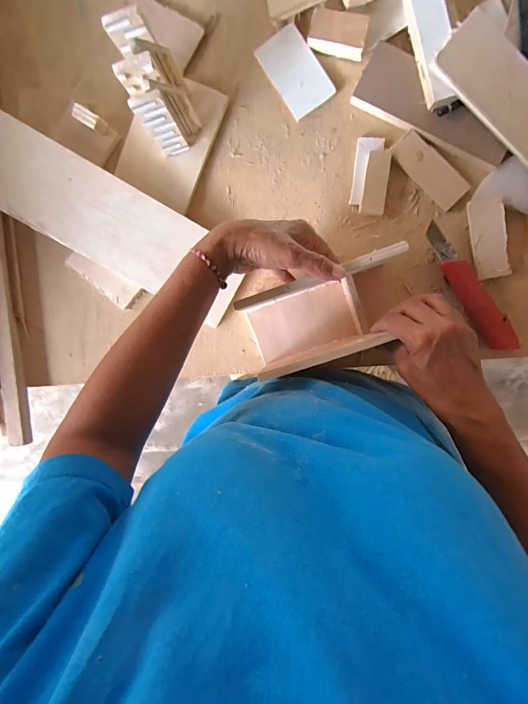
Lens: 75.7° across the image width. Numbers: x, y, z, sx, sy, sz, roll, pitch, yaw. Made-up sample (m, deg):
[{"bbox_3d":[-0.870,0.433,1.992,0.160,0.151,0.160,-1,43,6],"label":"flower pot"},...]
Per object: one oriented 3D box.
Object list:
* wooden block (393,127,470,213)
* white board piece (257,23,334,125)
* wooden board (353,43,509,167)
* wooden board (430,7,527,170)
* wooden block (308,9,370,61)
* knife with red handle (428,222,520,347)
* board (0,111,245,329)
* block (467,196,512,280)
[{"bbox_3d":[0.187,-0.206,0.381,0.032,0.006,0.093,-44,91,7],"label":"wooden block"},{"bbox_3d":[0.035,-0.317,0.385,0.051,0.008,0.091,-33,93,7],"label":"white board piece"},{"bbox_3d":[0.186,-0.265,0.364,0.172,0.009,0.059,28,114,5],"label":"wooden board"},{"bbox_3d":[0.253,-0.261,0.347,0.168,0.009,0.066,38,100,-10],"label":"wooden board"},{"bbox_3d":[0.080,-0.344,0.367,0.060,0.018,0.037,13,97,3],"label":"wooden block"},{"bbox_3d":[0.232,-0.069,0.384,0.029,0.022,0.167,-36,92,7],"label":"knife with red handle"},{"bbox_3d":[-0.177,-0.150,0.397,0.322,0.012,0.098,29,98,-6],"label":"board"},{"bbox_3d":[0.251,-0.126,0.380,0.031,0.016,0.085,-12,95,6],"label":"block"}]

